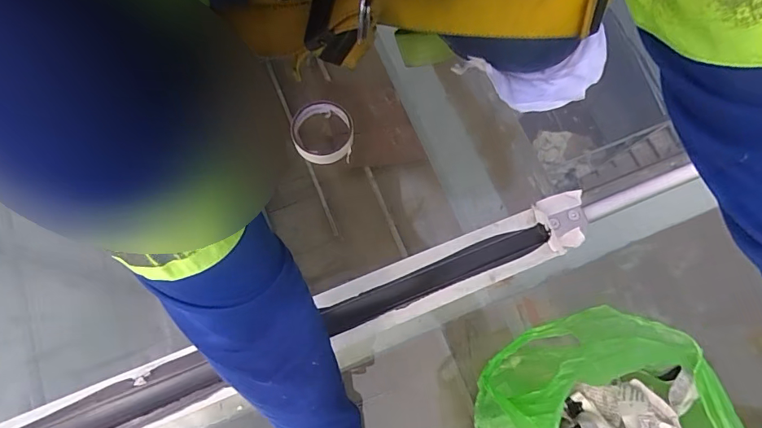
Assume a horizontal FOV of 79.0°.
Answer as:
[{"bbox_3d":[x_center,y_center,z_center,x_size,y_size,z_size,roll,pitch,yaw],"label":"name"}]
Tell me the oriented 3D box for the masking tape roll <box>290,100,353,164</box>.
[{"bbox_3d":[-0.080,-0.112,0.636,0.084,0.019,0.092,0,72,0],"label":"masking tape roll"}]

